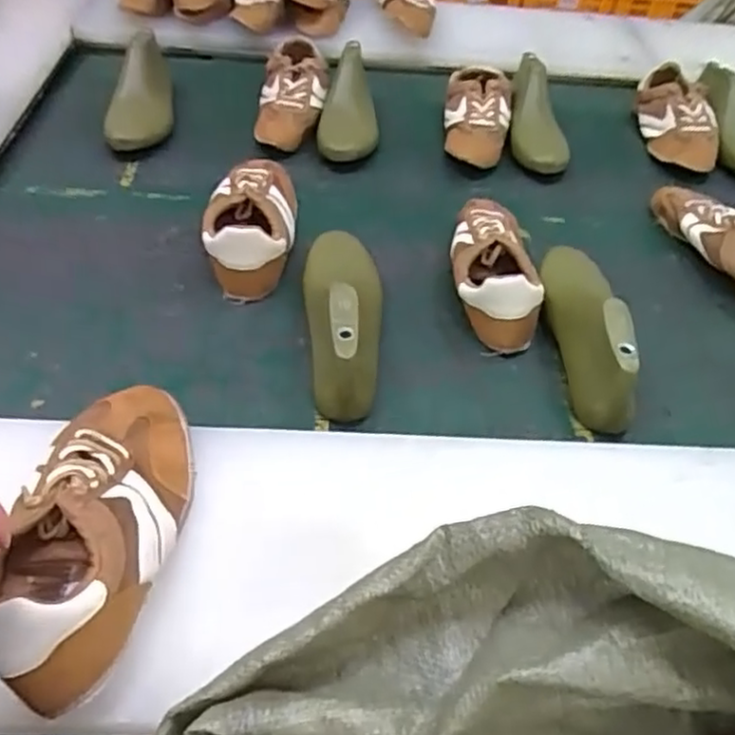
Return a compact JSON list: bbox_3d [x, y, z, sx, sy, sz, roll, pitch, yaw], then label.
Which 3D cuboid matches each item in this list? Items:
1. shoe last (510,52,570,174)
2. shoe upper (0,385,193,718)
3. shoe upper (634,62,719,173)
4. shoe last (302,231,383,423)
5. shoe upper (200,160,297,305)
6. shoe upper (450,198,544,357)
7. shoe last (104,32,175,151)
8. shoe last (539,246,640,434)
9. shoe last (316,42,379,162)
[{"bbox_3d":[0.254,-0.391,1.078,0.070,0.068,0.205,-3,68,-7],"label":"shoe last"},{"bbox_3d":[-0.195,0.105,0.506,0.105,0.070,0.251,3,35,-2],"label":"shoe upper"},{"bbox_3d":[0.508,-0.401,1.152,0.101,0.072,0.248,-3,60,-7],"label":"shoe upper"},{"bbox_3d":[-0.024,-0.073,0.744,0.084,0.095,0.251,-2,47,-6],"label":"shoe last"},{"bbox_3d":[-0.139,-0.184,0.846,0.101,0.068,0.224,3,47,-1],"label":"shoe upper"},{"bbox_3d":[0.147,-0.124,0.827,0.094,0.078,0.221,3,47,-1],"label":"shoe upper"},{"bbox_3d":[-0.338,-0.416,1.041,0.087,0.072,0.246,-6,47,-9],"label":"shoe last"},{"bbox_3d":[0.235,-0.051,0.760,0.066,0.100,0.241,2,47,-2],"label":"shoe last"},{"bbox_3d":[-0.035,-0.402,1.071,0.089,0.083,0.225,-1,47,-5],"label":"shoe last"}]

